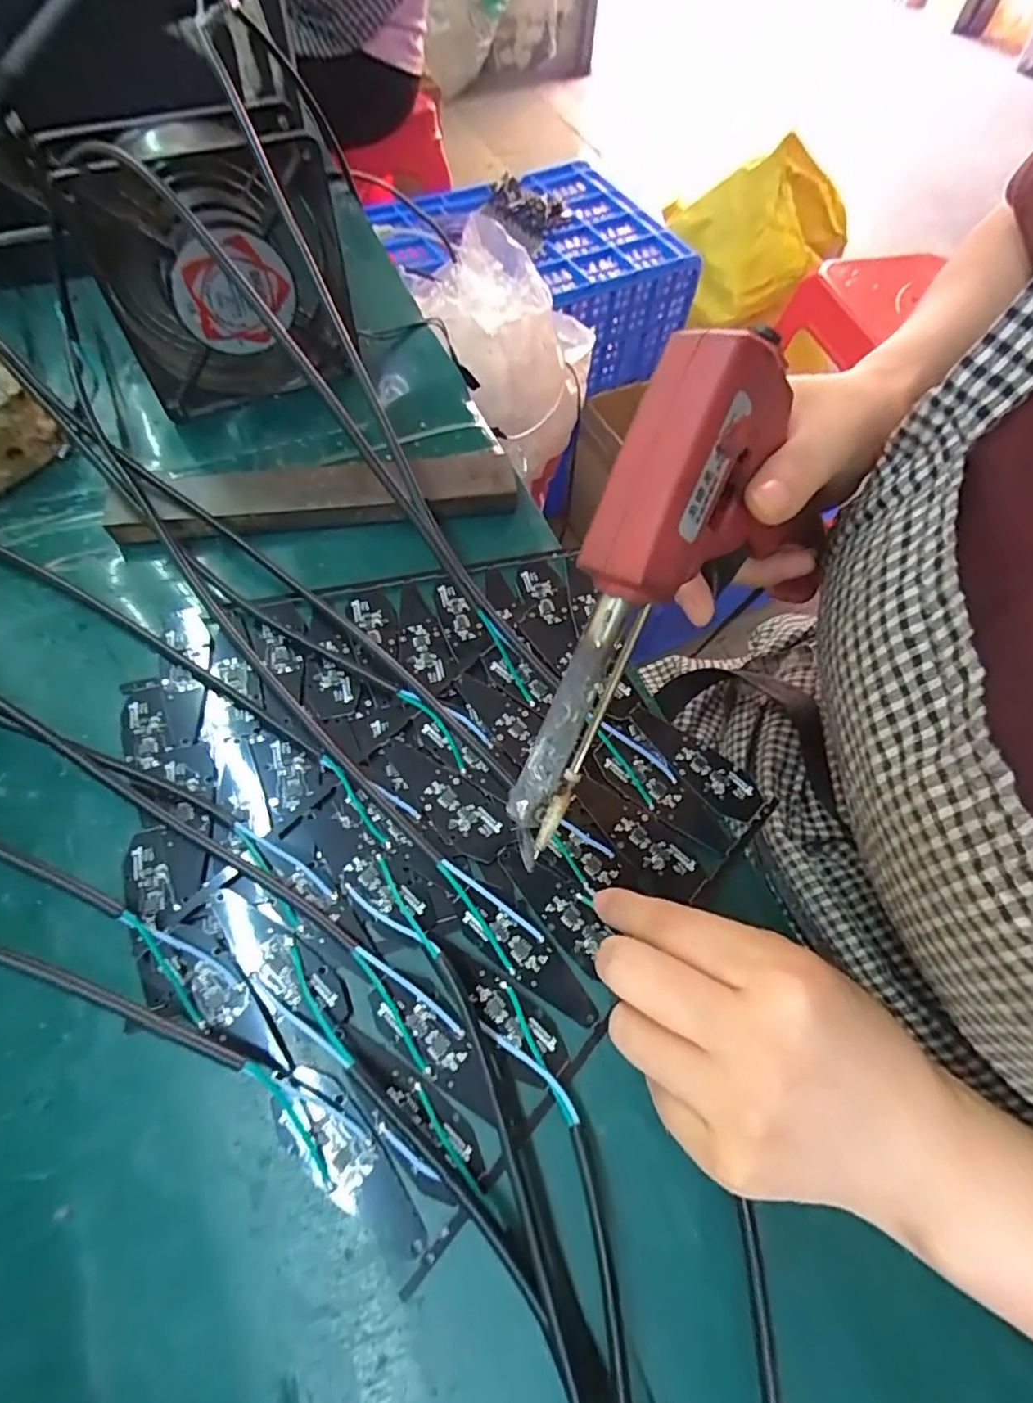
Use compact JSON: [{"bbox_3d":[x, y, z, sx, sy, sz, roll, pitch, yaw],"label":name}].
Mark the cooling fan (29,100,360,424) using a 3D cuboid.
[{"bbox_3d":[-0.155,-0.228,0.328,0.117,0.120,0.044,-24,66,-16],"label":"cooling fan"}]

